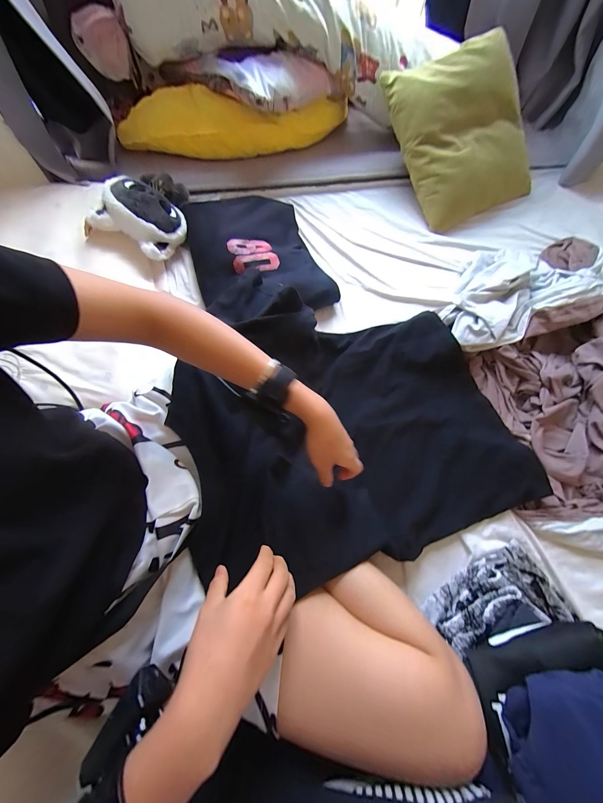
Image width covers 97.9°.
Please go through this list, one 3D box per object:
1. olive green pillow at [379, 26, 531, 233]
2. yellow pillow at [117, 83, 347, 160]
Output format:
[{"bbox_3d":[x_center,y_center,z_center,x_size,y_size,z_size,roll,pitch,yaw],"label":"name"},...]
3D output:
[{"bbox_3d":[0.476,-0.757,0.743,0.406,0.104,0.398,-26,105,-9],"label":"olive green pillow"},{"bbox_3d":[-0.184,-0.803,0.748,0.648,0.117,0.130,-11,68,-6],"label":"yellow pillow"}]

